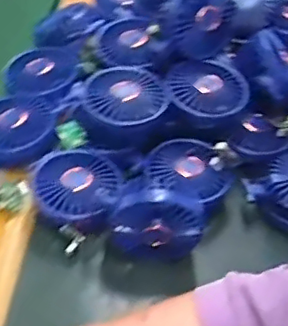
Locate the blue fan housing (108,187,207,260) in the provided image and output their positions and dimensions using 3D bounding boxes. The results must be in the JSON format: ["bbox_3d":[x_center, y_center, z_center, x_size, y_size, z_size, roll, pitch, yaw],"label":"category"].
[{"bbox_3d":[0.014,0.057,0.564,0.083,0.073,0.033,6,47,2],"label":"blue fan housing"}]

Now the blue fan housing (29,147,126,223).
[{"bbox_3d":[-0.069,0.023,0.598,0.094,0.036,0.089,2,47,-2],"label":"blue fan housing"}]

